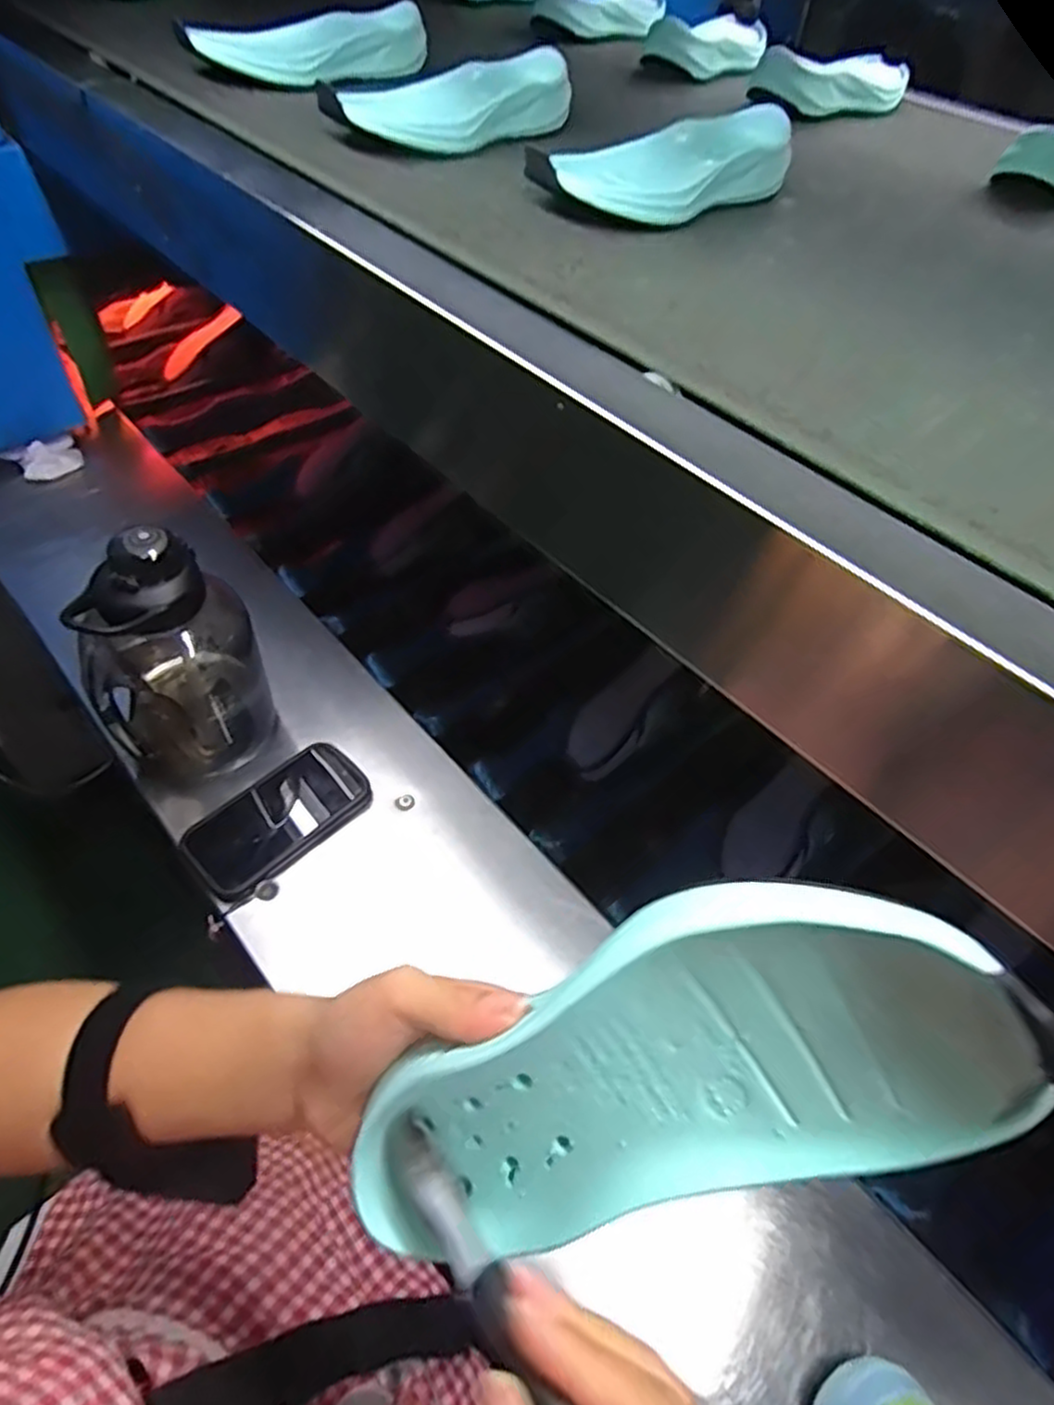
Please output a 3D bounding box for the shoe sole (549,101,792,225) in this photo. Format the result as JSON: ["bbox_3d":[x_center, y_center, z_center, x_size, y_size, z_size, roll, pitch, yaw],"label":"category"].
[{"bbox_3d":[0.099,-0.372,0.504,0.206,0.045,0.079,-34,61,-29],"label":"shoe sole"}]

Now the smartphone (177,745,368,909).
[{"bbox_3d":[-0.216,0.096,0.635,0.079,0.015,0.152,40,57,24],"label":"smartphone"}]

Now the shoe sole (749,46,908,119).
[{"bbox_3d":[0.319,-0.628,0.735,0.215,0.041,0.069,-30,60,-27],"label":"shoe sole"}]

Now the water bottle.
[{"bbox_3d":[-0.299,-0.043,0.609,0.130,0.210,0.117,-22,57,-23],"label":"water bottle"}]

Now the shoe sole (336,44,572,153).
[{"bbox_3d":[-0.051,-0.461,0.558,0.204,0.045,0.066,-32,61,-28],"label":"shoe sole"}]

